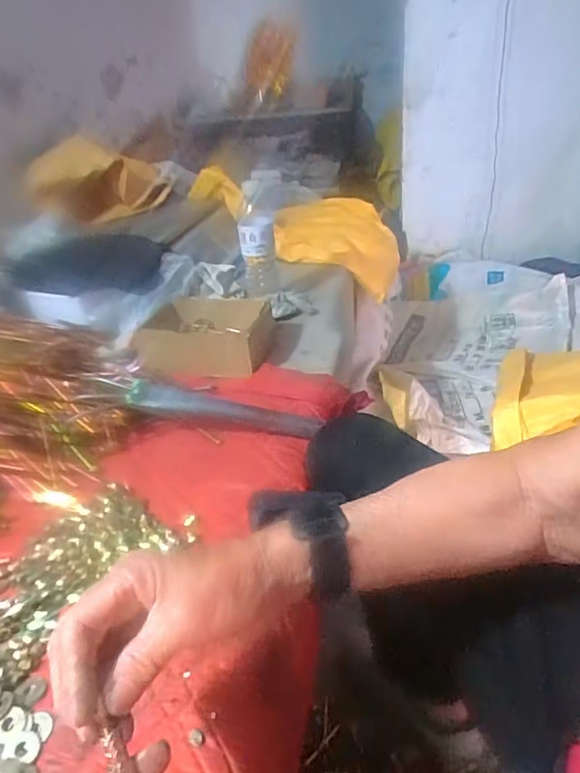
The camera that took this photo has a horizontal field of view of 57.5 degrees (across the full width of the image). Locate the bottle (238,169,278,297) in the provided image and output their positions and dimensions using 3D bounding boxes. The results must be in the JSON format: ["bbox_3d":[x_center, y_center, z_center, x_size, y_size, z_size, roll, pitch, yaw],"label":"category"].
[{"bbox_3d":[-0.055,-0.262,0.930,0.061,0.215,0.065,-4,31,3],"label":"bottle"}]

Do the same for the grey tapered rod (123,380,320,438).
[{"bbox_3d":[-0.078,0.030,0.628,0.224,0.028,0.017,11,31,-2],"label":"grey tapered rod"}]

